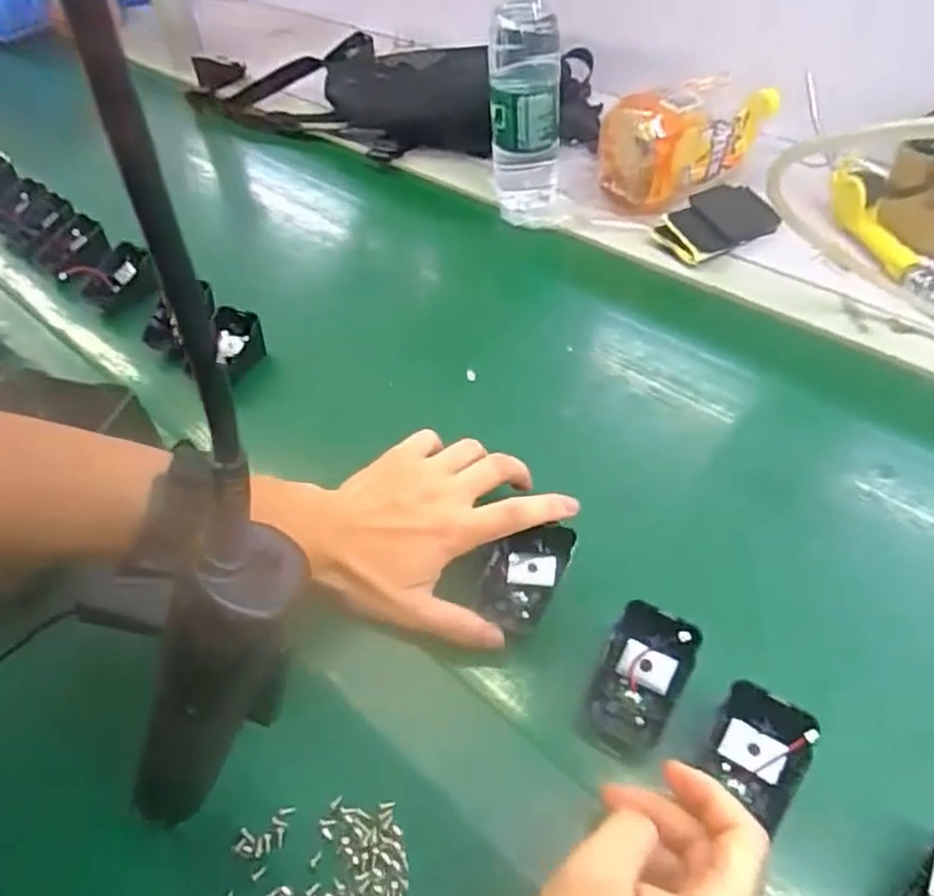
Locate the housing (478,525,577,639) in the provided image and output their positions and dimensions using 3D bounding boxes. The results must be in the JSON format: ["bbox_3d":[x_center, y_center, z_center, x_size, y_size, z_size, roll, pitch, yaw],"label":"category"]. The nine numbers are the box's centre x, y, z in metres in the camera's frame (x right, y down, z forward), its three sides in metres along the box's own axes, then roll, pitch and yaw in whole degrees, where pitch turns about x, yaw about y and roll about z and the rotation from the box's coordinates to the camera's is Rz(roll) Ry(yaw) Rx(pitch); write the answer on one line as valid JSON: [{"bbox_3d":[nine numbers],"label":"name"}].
[{"bbox_3d":[0.034,0.075,0.430,0.042,0.010,0.069,29,85,1],"label":"housing"}]

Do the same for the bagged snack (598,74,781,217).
[{"bbox_3d":[0.211,-0.301,0.703,0.159,0.098,0.083,-23,49,-15],"label":"bagged snack"}]

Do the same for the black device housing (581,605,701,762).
[{"bbox_3d":[0.092,0.126,0.386,0.044,0.014,0.079,22,85,28],"label":"black device housing"}]

